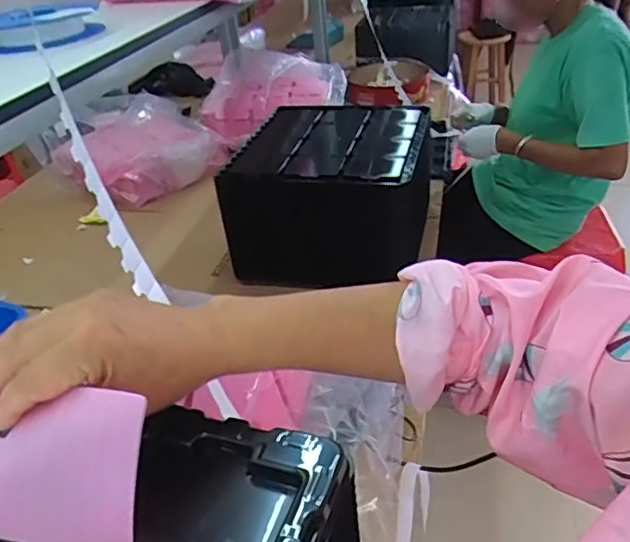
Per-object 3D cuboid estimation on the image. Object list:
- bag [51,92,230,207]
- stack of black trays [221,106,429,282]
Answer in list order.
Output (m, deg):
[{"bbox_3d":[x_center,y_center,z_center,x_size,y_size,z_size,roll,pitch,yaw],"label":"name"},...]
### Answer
[{"bbox_3d":[-0.486,-0.337,1.536,0.390,0.152,0.350,-27,39,-28],"label":"bag"},{"bbox_3d":[0.051,-0.165,1.173,0.359,0.251,0.363,5,35,16],"label":"stack of black trays"}]

